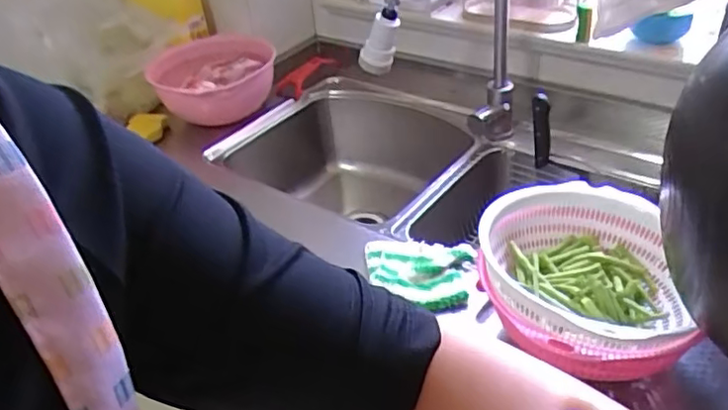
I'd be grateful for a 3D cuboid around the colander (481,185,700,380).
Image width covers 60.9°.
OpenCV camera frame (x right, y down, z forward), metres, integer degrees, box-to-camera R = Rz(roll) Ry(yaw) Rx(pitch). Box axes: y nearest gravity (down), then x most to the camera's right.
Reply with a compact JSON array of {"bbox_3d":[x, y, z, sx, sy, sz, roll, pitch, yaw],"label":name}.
[{"bbox_3d":[0.239,0.062,0.683,0.205,0.090,0.224,7,38,18],"label":"colander"}]

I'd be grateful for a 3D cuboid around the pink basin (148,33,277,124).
[{"bbox_3d":[-0.304,-0.261,1.249,0.223,0.092,0.259,-23,39,-21],"label":"pink basin"}]

